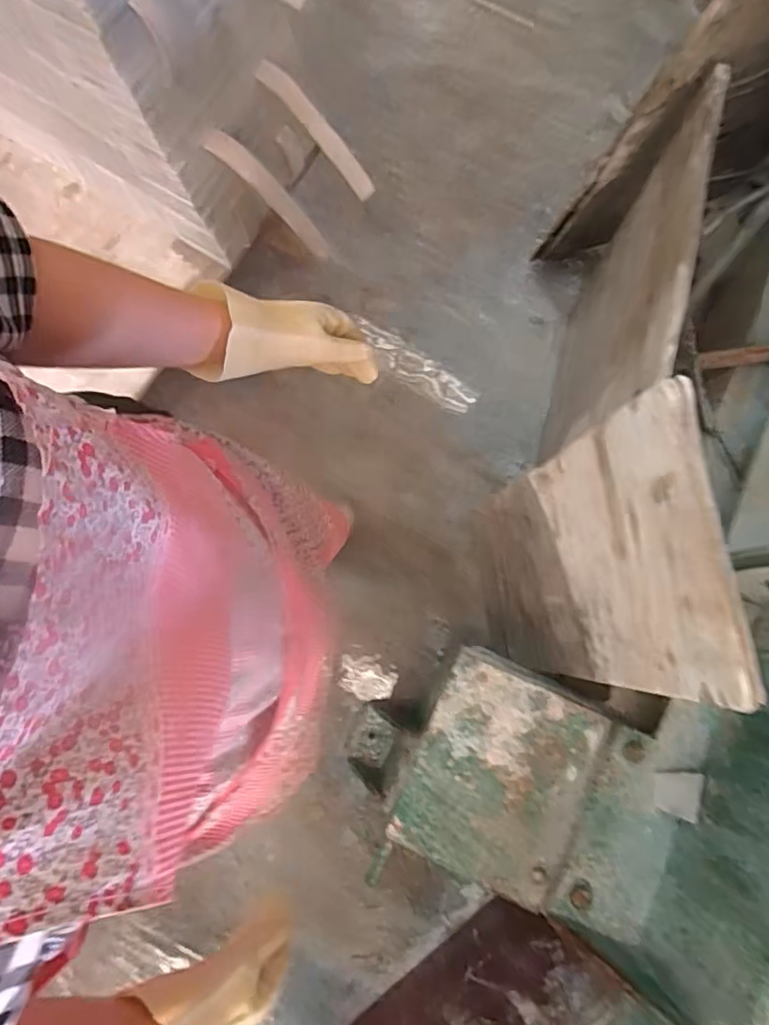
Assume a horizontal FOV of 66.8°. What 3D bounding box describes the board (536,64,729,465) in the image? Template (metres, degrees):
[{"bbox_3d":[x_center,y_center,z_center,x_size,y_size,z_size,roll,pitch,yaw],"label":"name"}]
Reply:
[{"bbox_3d":[0.383,-0.336,0.991,0.028,0.559,0.489,16,79,2],"label":"board"}]

